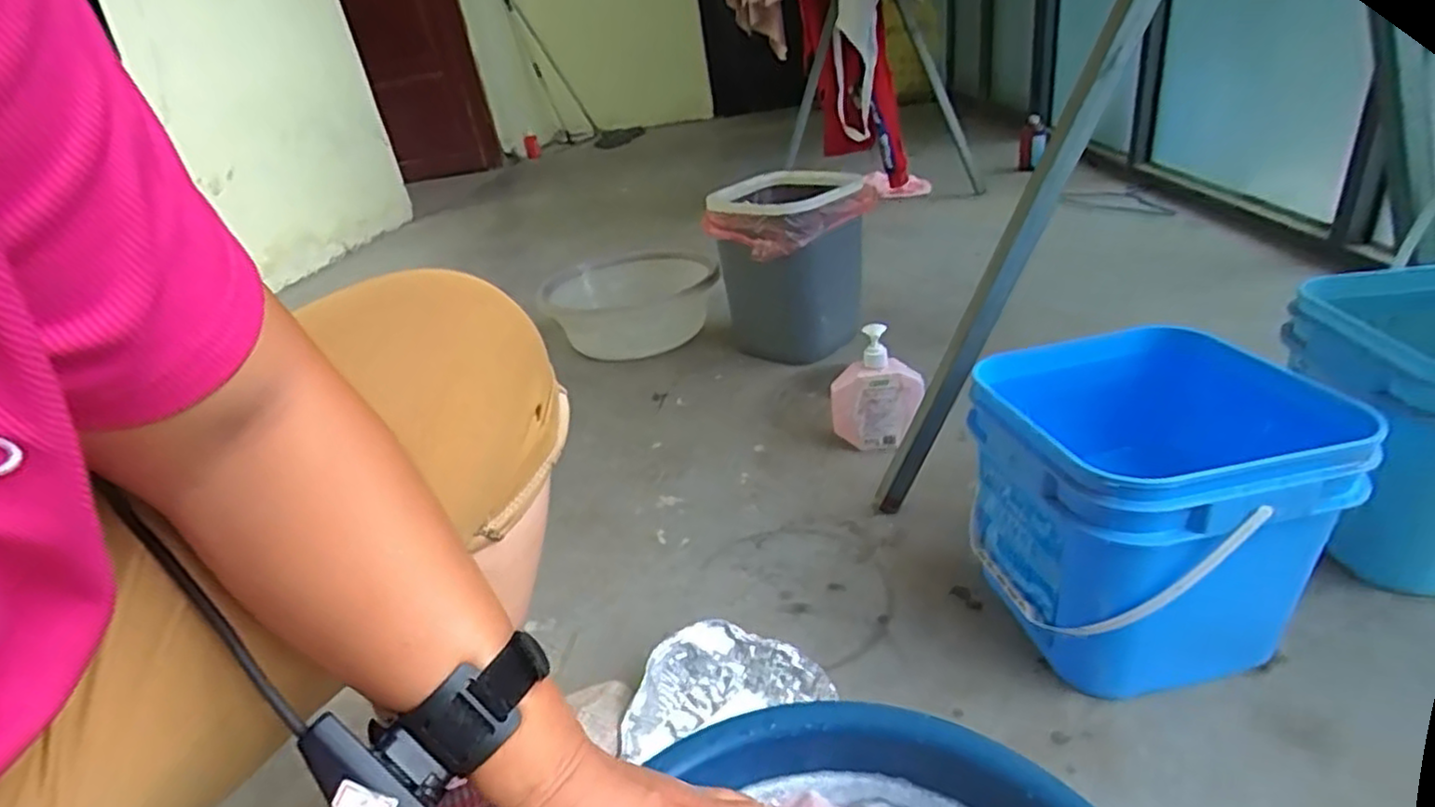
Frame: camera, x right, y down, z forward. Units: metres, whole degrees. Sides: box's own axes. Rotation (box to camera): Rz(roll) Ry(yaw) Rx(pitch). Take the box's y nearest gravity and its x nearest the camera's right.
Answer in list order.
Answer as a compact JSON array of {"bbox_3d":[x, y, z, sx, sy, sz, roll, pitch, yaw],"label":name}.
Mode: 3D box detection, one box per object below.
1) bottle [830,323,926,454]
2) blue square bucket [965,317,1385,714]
[{"bbox_3d":[0.215,-0.014,0.950,0.120,0.171,0.052,-7,28,0],"label":"bottle"},{"bbox_3d":[0.381,0.091,0.653,0.256,0.233,0.256,-13,28,-10],"label":"blue square bucket"}]

